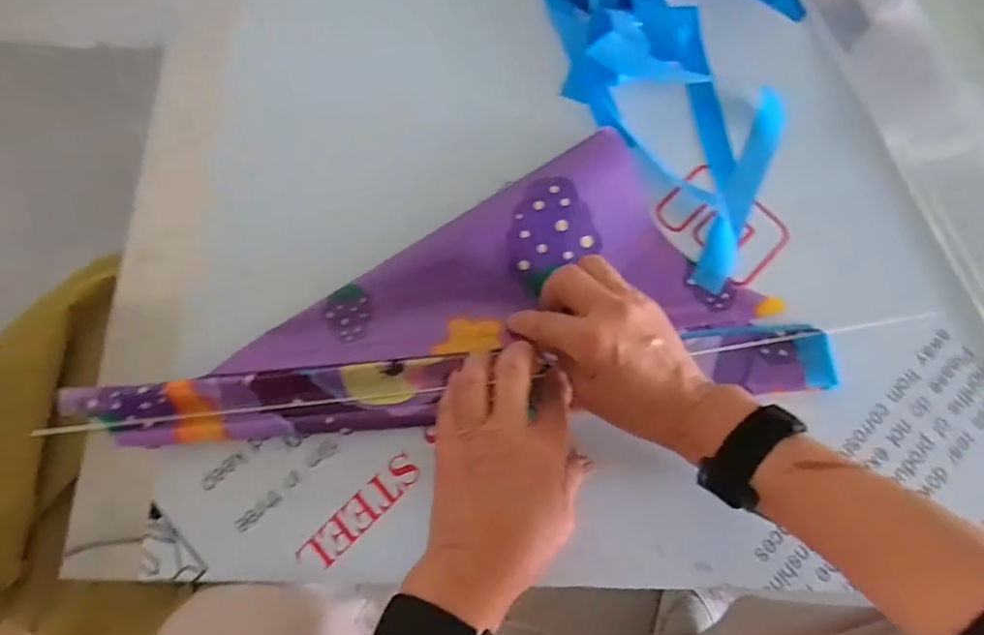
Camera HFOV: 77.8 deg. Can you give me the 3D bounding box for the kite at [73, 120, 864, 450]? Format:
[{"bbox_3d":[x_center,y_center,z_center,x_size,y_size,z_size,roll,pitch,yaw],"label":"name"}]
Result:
[{"bbox_3d":[-0.025,0.006,0.436,0.486,0.030,0.202,-15,74,-7],"label":"kite"}]

